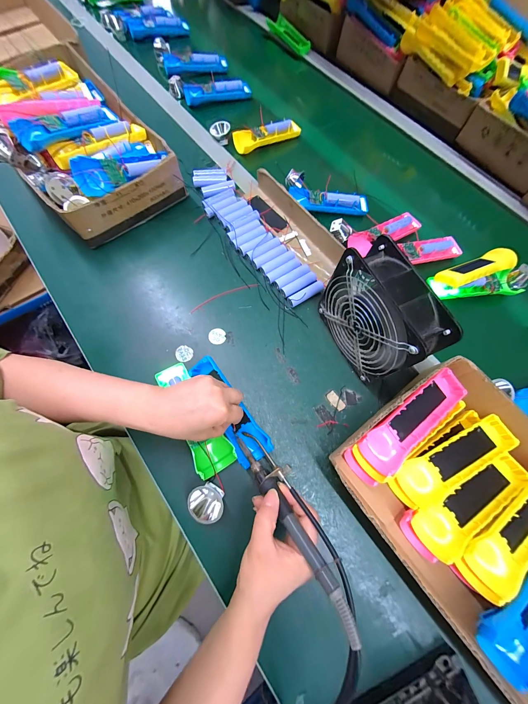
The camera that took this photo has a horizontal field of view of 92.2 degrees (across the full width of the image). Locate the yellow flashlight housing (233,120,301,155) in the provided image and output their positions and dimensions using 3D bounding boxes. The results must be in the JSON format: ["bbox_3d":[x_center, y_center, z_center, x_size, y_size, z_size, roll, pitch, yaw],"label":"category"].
[{"bbox_3d":[0.010,-0.479,0.570,0.156,0.037,0.045,-18,72,-8],"label":"yellow flashlight housing"}]

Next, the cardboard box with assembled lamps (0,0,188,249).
[{"bbox_3d":[-0.361,-0.405,0.480,0.237,0.119,0.425,-39,76,-14],"label":"cardboard box with assembled lamps"}]

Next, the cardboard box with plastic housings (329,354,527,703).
[{"bbox_3d":[0.288,0.222,0.271,0.230,0.109,0.421,-36,76,-13],"label":"cardboard box with plastic housings"}]

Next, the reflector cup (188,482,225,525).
[{"bbox_3d":[-0.068,0.182,0.308,0.033,0.031,0.043,-43,77,-15],"label":"reflector cup"}]

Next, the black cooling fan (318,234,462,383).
[{"bbox_3d":[0.146,-0.042,0.338,0.061,0.150,0.142,-25,73,-10],"label":"black cooling fan"}]

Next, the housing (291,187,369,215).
[{"bbox_3d":[0.132,-0.300,0.502,0.158,0.029,0.050,0,71,-2],"label":"housing"}]

